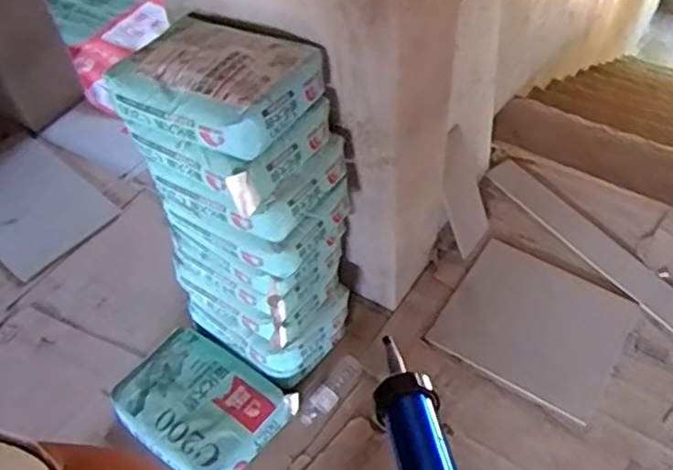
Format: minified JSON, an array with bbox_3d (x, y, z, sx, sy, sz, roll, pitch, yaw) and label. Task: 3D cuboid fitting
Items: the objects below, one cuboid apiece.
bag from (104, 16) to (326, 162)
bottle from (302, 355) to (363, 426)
[{"bbox_3d":[-0.255,-0.324,1.354,0.400,0.093,0.290,22,55,21],"label":"bag"},{"bbox_3d":[-0.016,0.414,1.758,0.067,0.055,0.214,33,59,27],"label":"bottle"}]

